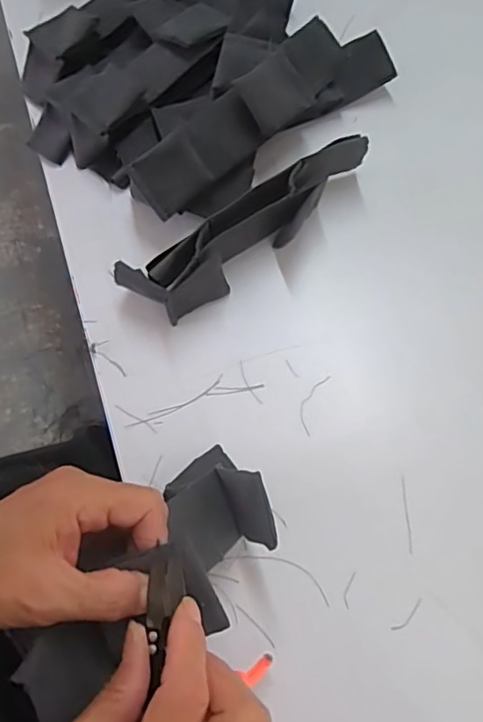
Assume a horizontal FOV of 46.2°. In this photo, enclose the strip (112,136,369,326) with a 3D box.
[{"bbox_3d":[0.010,-0.093,0.408,0.199,0.051,0.043,-29,73,-8],"label":"strip"}]

